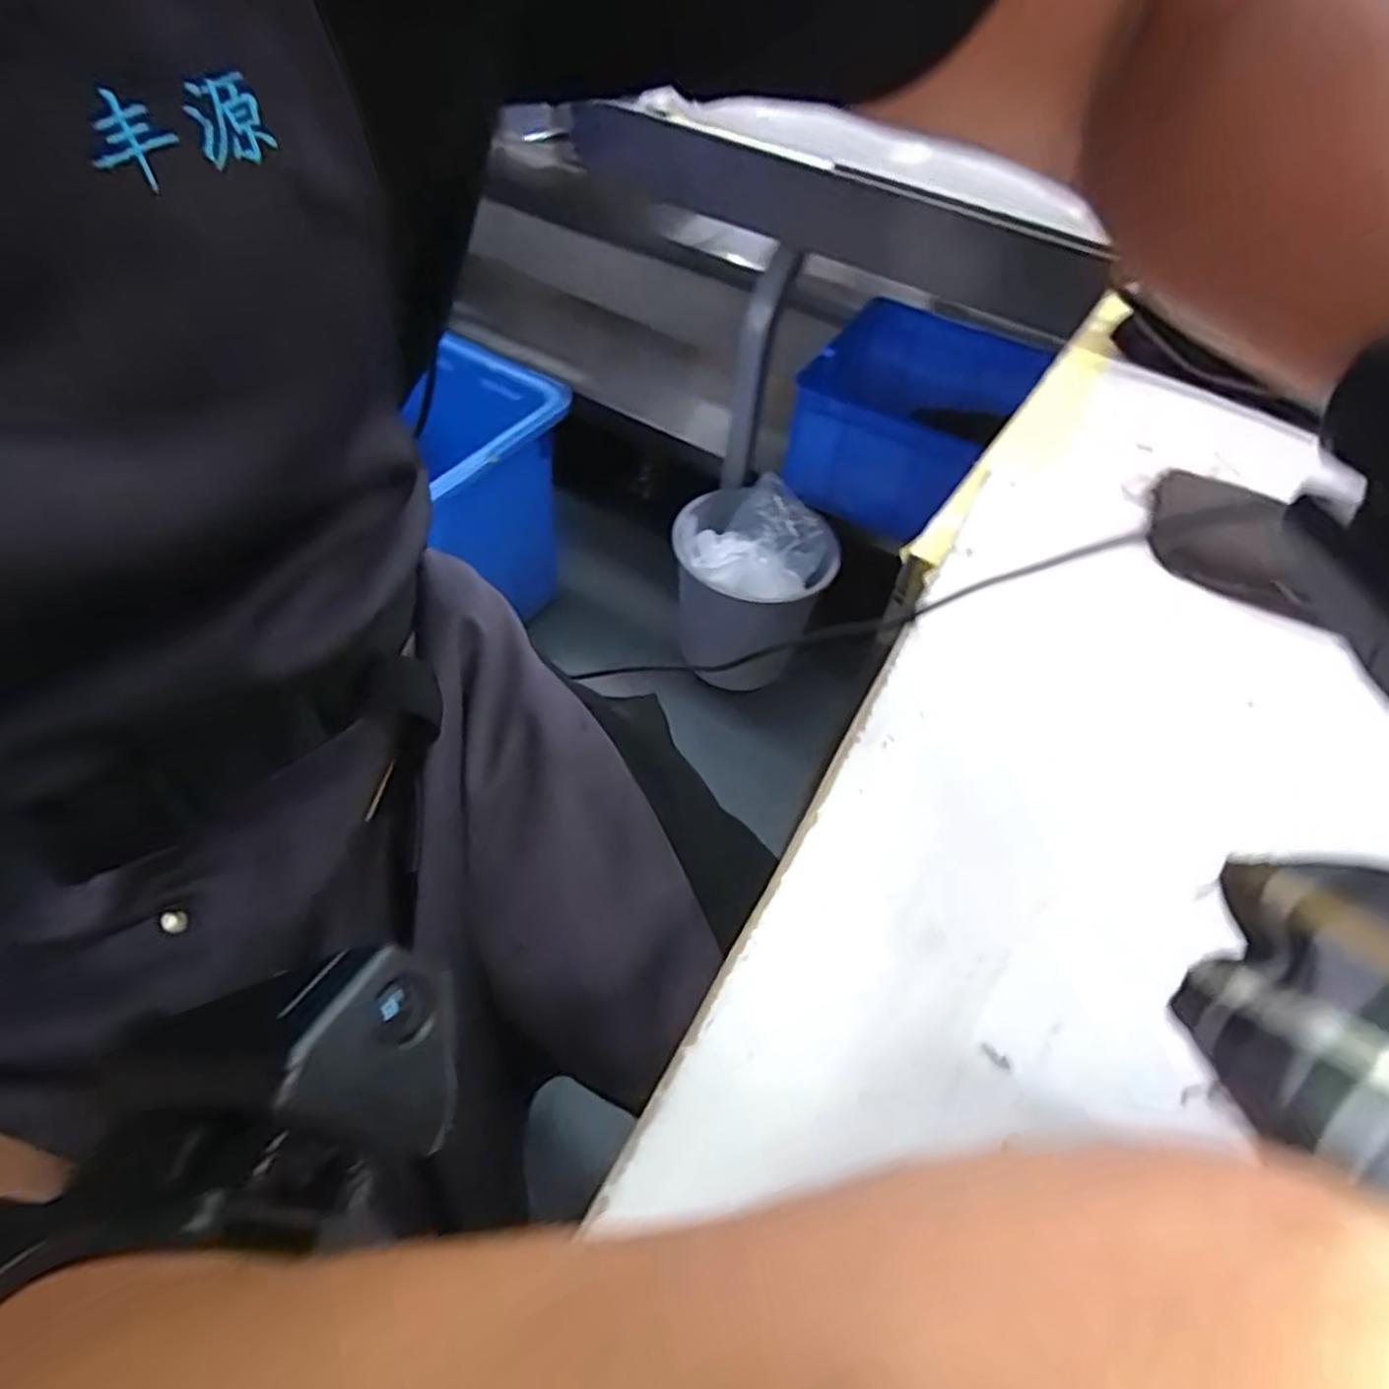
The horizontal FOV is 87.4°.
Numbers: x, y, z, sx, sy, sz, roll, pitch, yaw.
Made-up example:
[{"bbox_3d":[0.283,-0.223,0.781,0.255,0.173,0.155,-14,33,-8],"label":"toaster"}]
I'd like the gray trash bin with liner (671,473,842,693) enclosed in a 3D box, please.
[{"bbox_3d":[0.086,-0.177,1.232,0.250,0.310,0.220,7,52,0],"label":"gray trash bin with liner"}]

